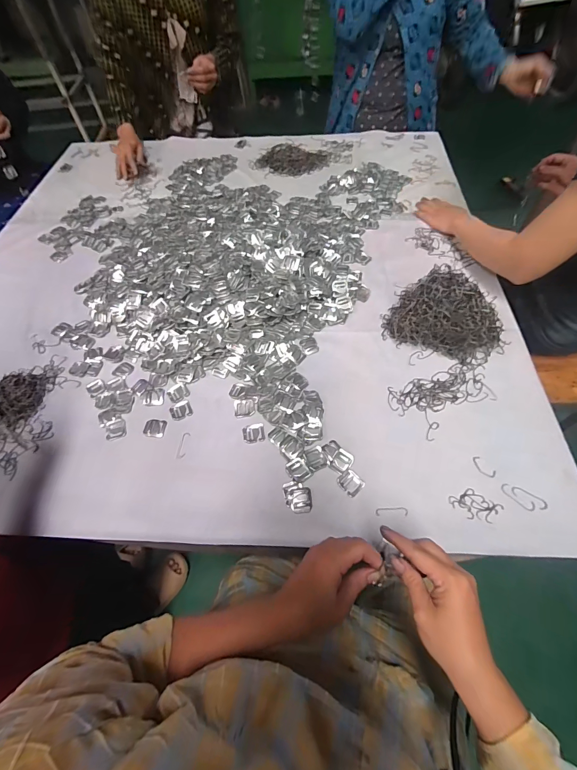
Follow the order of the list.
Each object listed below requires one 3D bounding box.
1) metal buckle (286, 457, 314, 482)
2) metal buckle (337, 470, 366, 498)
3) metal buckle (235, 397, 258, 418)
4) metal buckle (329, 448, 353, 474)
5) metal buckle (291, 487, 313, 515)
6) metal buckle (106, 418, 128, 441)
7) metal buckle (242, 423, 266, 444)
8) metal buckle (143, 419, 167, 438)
[{"bbox_3d":[0.015,0.130,0.508,0.031,0.004,0.038,-38,65,-18],"label":"metal buckle"},{"bbox_3d":[0.093,0.145,0.497,0.031,0.004,0.035,-40,66,-19],"label":"metal buckle"},{"bbox_3d":[-0.072,0.038,0.572,0.040,0.004,0.034,-9,60,-3],"label":"metal buckle"},{"bbox_3d":[0.083,0.117,0.513,0.027,0.006,0.035,34,66,20],"label":"metal buckle"},{"bbox_3d":[0.020,0.168,0.487,0.030,0.004,0.036,0,60,2],"label":"metal buckle"},{"bbox_3d":[-0.289,0.074,0.561,0.031,0.004,0.037,-10,60,-4],"label":"metal buckle"},{"bbox_3d":[-0.057,0.078,0.545,0.035,0.004,0.031,-7,60,-2],"label":"metal buckle"},{"bbox_3d":[-0.224,0.073,0.561,0.036,0.005,0.030,6,60,5],"label":"metal buckle"}]

